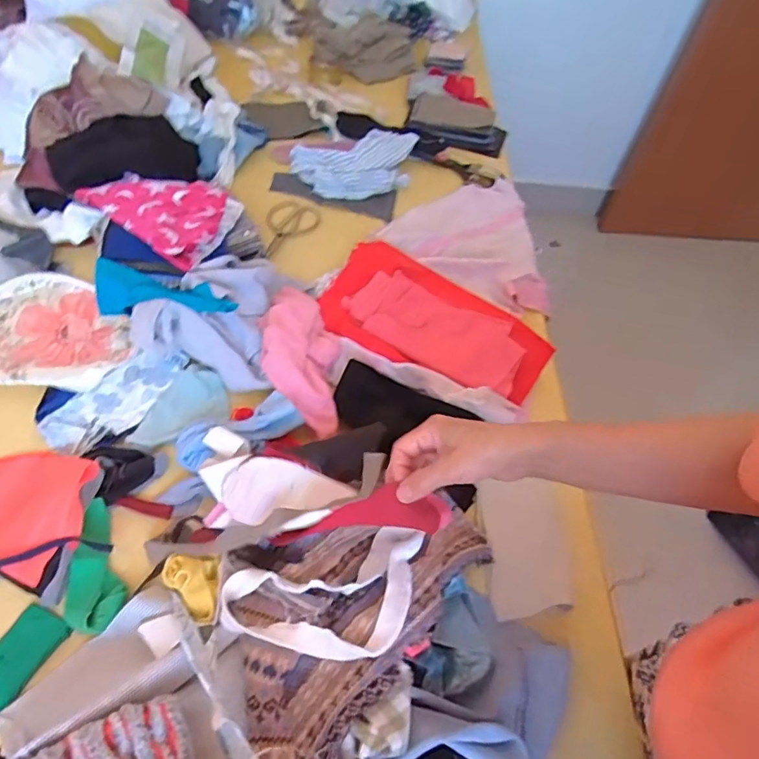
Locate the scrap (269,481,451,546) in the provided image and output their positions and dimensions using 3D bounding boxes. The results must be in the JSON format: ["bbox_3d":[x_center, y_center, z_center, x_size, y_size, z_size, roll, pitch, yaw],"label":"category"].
[{"bbox_3d":[-0.025,0.129,0.478,0.173,0.049,0.028,-12,52,15],"label":"scrap"}]

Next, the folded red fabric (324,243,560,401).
[{"bbox_3d":[0.080,-0.087,0.783,0.341,0.028,0.215,33,57,17],"label":"folded red fabric"}]

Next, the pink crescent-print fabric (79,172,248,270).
[{"bbox_3d":[-0.324,-0.274,0.801,0.237,0.014,0.165,35,58,19],"label":"pink crescent-print fabric"}]

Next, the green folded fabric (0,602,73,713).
[{"bbox_3d":[-0.360,0.279,0.507,0.054,0.011,0.102,27,56,13],"label":"green folded fabric"}]

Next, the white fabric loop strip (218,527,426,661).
[{"bbox_3d":[-0.044,0.218,0.505,0.206,0.051,0.114,-15,57,-16],"label":"white fabric loop strip"}]

